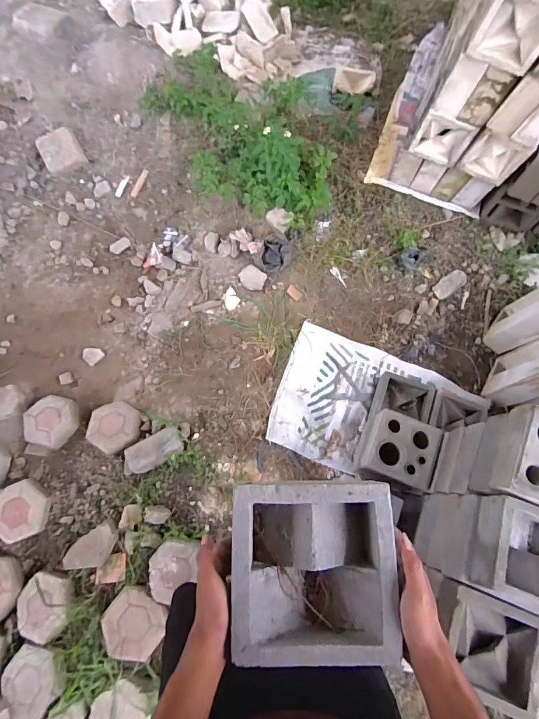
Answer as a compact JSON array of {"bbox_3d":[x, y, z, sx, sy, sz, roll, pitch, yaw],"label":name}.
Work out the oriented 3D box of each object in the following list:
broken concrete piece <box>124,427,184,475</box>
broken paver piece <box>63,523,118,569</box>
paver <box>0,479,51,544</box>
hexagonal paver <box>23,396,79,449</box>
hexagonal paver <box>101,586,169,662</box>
[{"bbox_3d":[-0.451,0.357,1.490,0.239,0.077,0.120,-27,72,-10],"label":"broken concrete piece"},{"bbox_3d":[-0.634,0.686,1.381,0.199,0.059,0.123,-31,73,-11],"label":"broken paver piece"},{"bbox_3d":[-0.942,0.569,1.433,0.226,0.054,0.204,33,73,11],"label":"paver"},{"bbox_3d":[-0.906,0.257,1.603,0.215,0.062,0.198,18,71,6],"label":"hexagonal paver"},{"bbox_3d":[-0.452,0.875,1.261,0.211,0.060,0.187,23,61,13],"label":"hexagonal paver"}]

